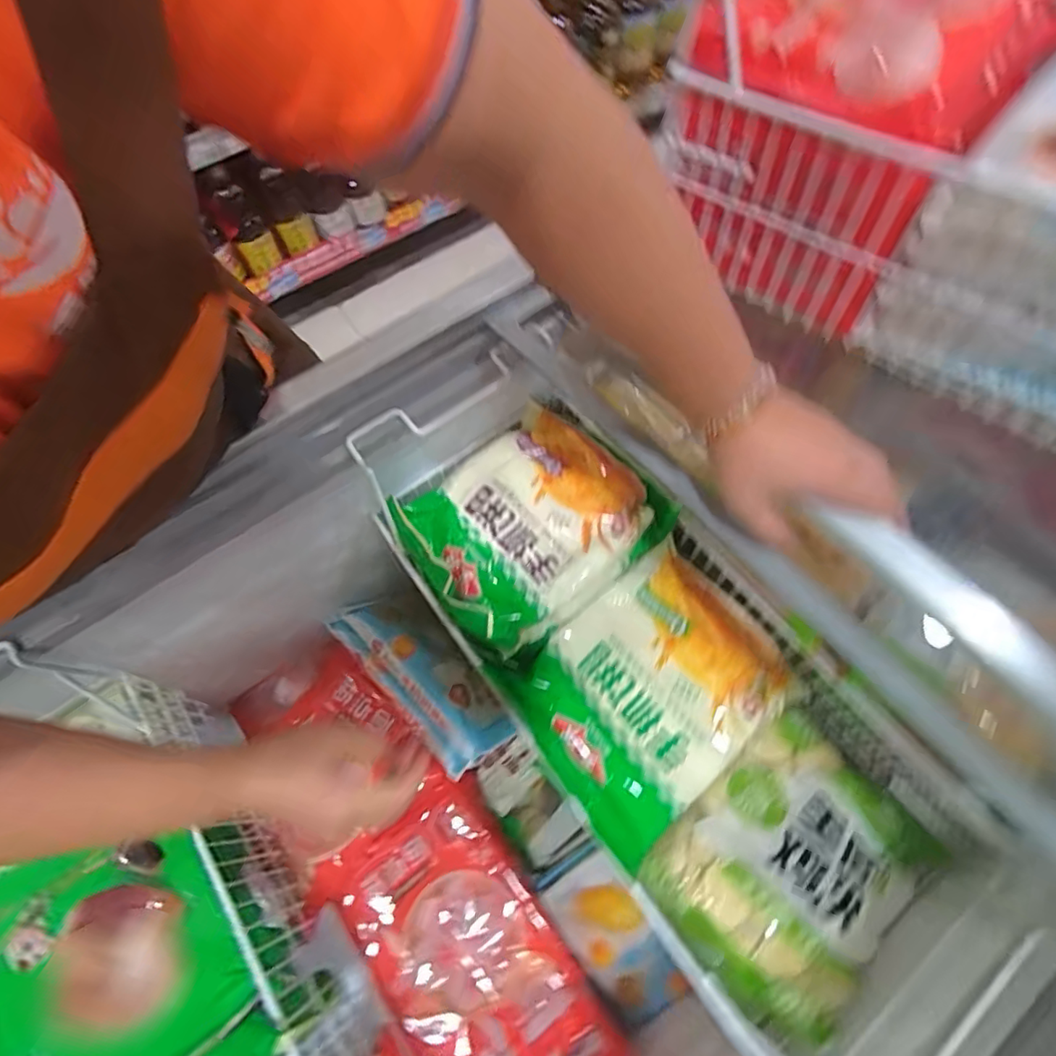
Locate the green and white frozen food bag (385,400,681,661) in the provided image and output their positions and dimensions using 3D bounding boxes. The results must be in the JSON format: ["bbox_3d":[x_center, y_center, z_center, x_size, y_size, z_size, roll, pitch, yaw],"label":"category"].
[{"bbox_3d":[0.001,-0.010,0.614,0.257,0.052,0.215,-36,69,-14],"label":"green and white frozen food bag"}]

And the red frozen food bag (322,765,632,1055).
[{"bbox_3d":[-0.069,0.513,0.659,0.207,0.057,0.353,-34,68,-13],"label":"red frozen food bag"}]

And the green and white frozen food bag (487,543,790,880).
[{"bbox_3d":[0.122,0.160,0.565,0.259,0.039,0.213,-36,69,-14],"label":"green and white frozen food bag"}]

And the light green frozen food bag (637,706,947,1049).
[{"bbox_3d":[0.248,0.309,0.512,0.242,0.052,0.183,-38,69,-15],"label":"light green frozen food bag"}]

